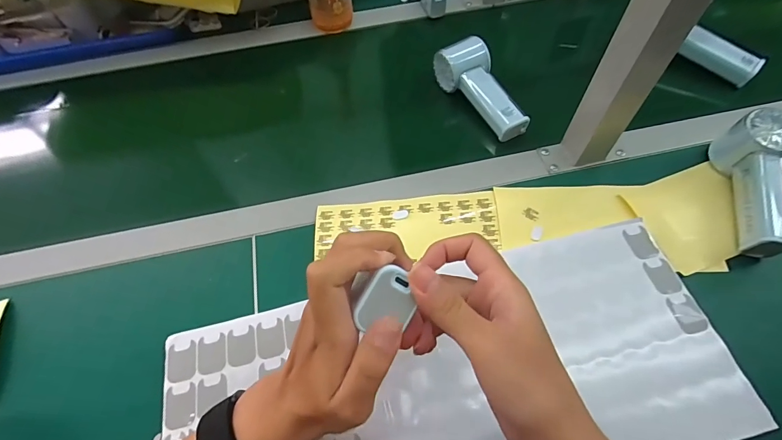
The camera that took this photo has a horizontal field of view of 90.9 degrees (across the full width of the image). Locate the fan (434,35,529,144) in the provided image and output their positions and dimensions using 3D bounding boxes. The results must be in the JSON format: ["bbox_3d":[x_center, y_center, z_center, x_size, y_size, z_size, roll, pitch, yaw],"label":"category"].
[{"bbox_3d":[0.122,-0.170,0.495,0.060,0.053,0.144,-30,62,-15],"label":"fan"}]

